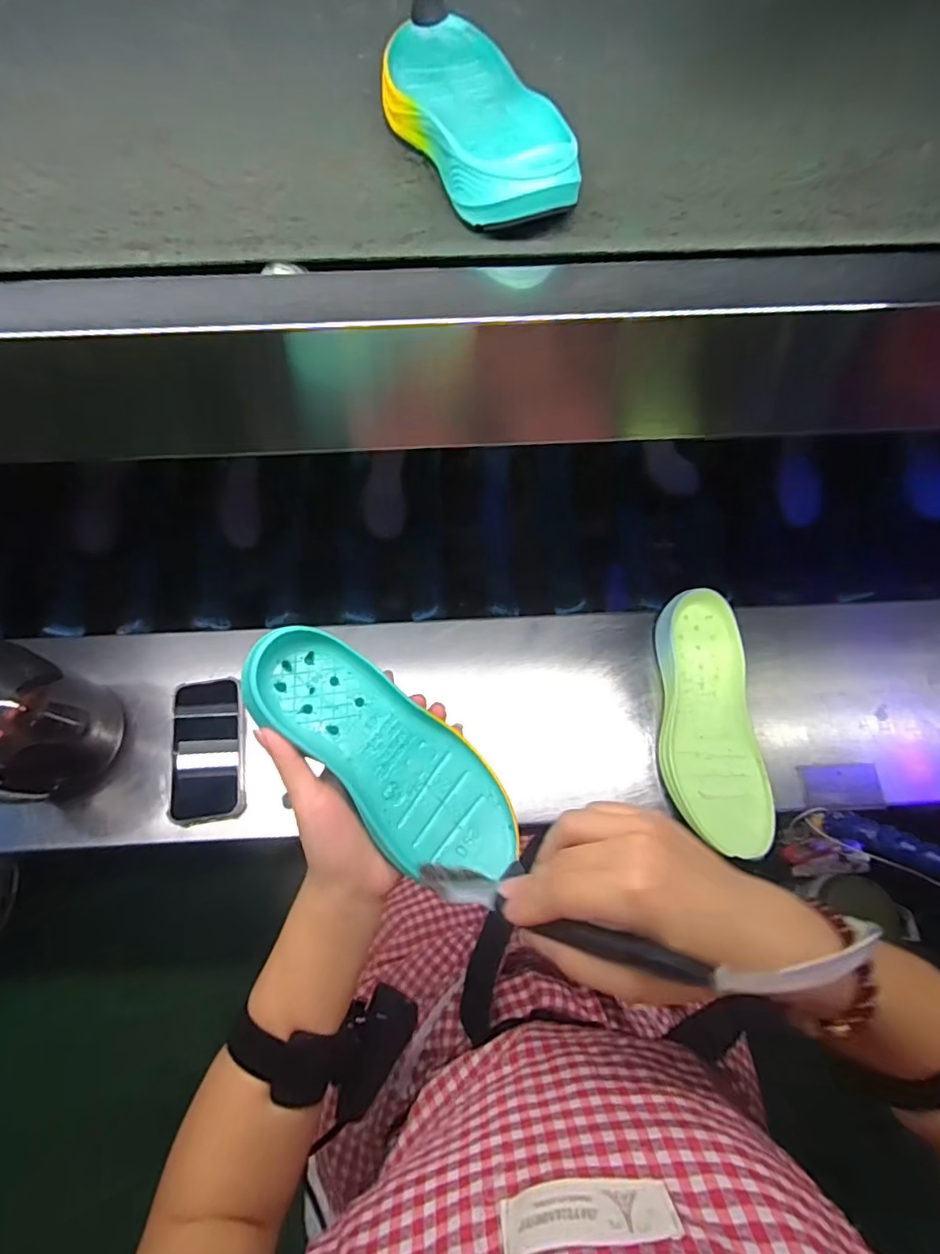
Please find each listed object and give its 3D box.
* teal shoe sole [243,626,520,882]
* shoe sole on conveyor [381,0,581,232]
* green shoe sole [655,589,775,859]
[{"bbox_3d":[-0.053,0.080,0.347,0.195,0.022,0.077,43,72,-3],"label":"teal shoe sole"},{"bbox_3d":[-0.004,-0.319,0.340,0.079,0.036,0.208,-16,68,-7],"label":"shoe sole on conveyor"},{"bbox_3d":[0.260,0.099,0.612,0.102,0.049,0.277,1,69,0],"label":"green shoe sole"}]

